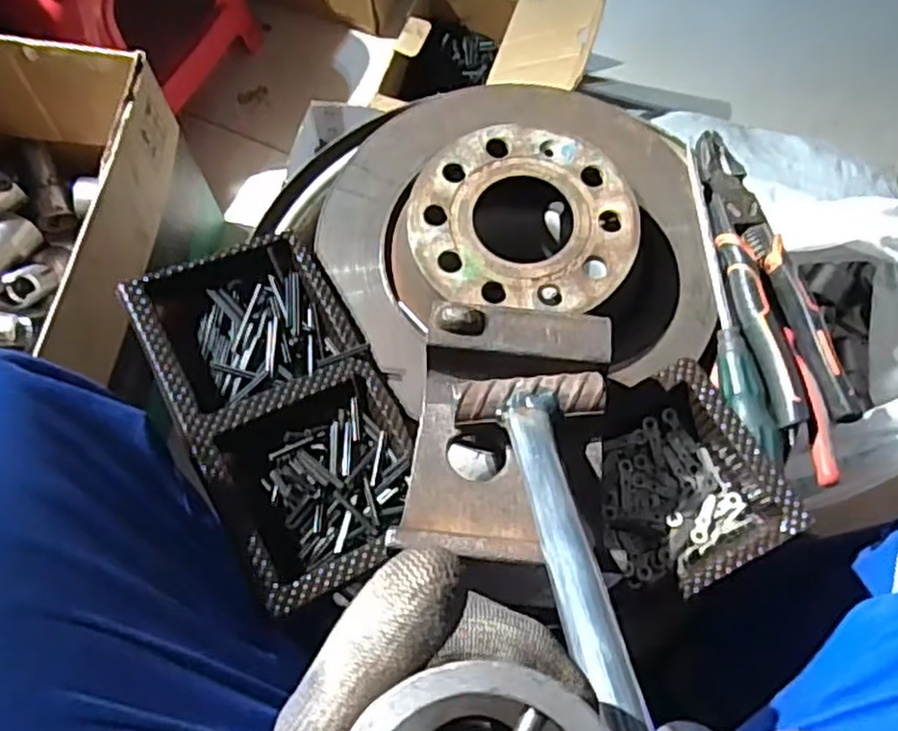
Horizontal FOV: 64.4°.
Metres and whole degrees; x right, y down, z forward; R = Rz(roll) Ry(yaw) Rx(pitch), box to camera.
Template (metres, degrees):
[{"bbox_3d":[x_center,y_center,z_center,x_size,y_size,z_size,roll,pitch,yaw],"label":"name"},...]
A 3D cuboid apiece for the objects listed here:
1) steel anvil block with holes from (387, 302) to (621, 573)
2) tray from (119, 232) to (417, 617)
[{"bbox_3d":[0.037,0.034,0.377,0.110,0.034,0.133,10,69,4],"label":"steel anvil block with holes"},{"bbox_3d":[-0.097,0.022,0.429,0.117,0.045,0.218,-26,71,-10],"label":"tray"}]

